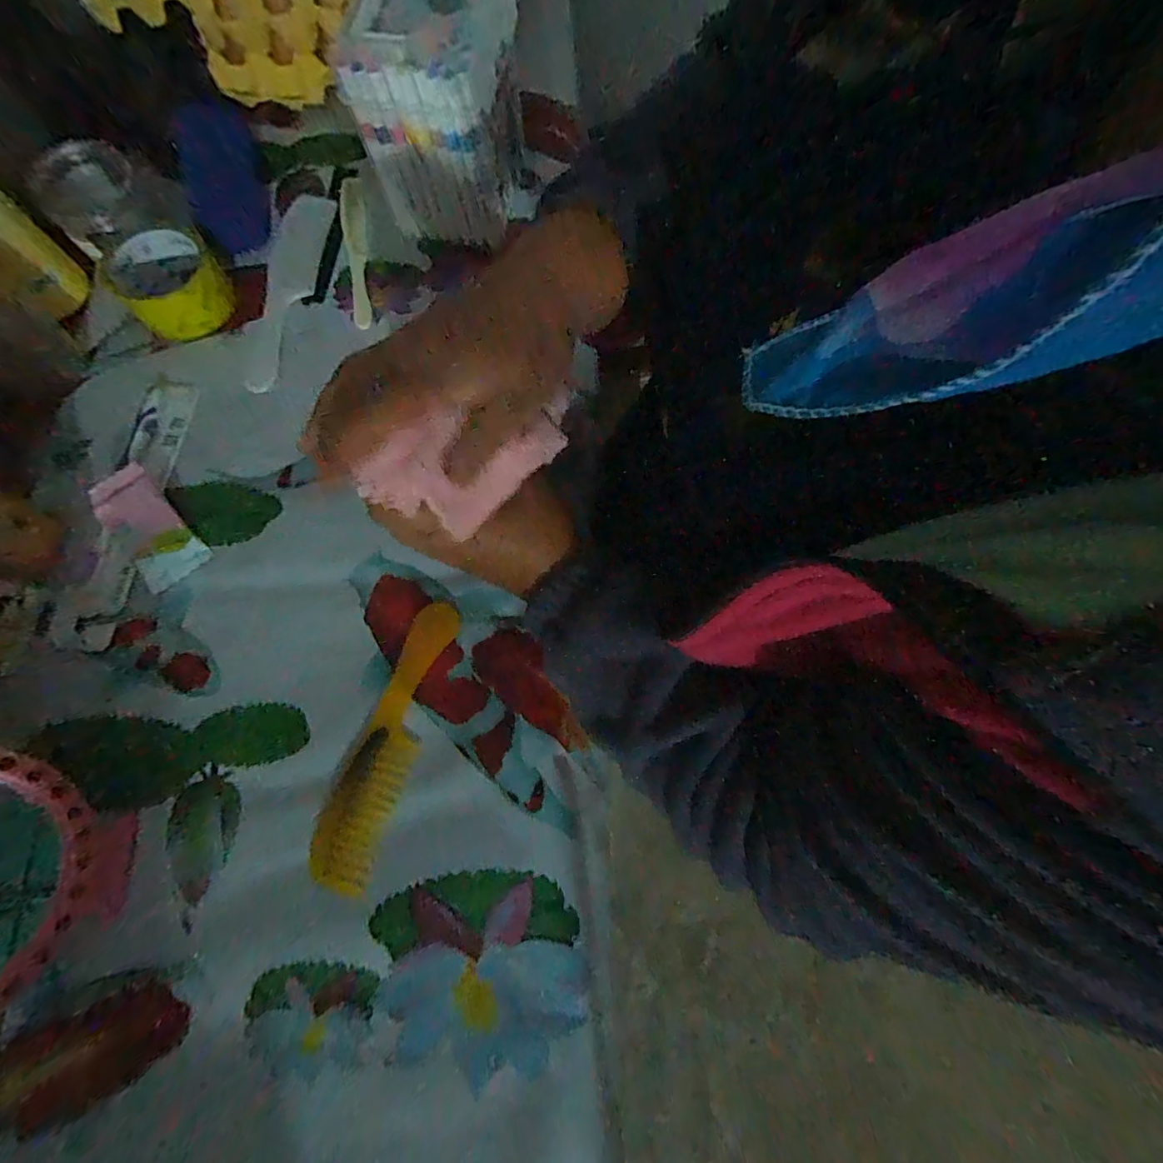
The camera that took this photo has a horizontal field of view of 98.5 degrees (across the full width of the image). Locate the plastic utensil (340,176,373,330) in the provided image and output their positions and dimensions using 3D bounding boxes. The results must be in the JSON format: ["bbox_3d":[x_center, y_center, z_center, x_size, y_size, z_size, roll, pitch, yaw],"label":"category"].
[{"bbox_3d":[-0.226,-0.337,0.504,0.025,0.004,0.189,-11,75,-3],"label":"plastic utensil"}]

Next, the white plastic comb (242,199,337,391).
[{"bbox_3d":[-0.282,-0.286,0.485,0.053,0.006,0.231,-1,74,0],"label":"white plastic comb"}]

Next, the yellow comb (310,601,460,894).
[{"bbox_3d":[-0.143,0.115,0.371,0.046,0.004,0.206,19,75,5],"label":"yellow comb"}]

